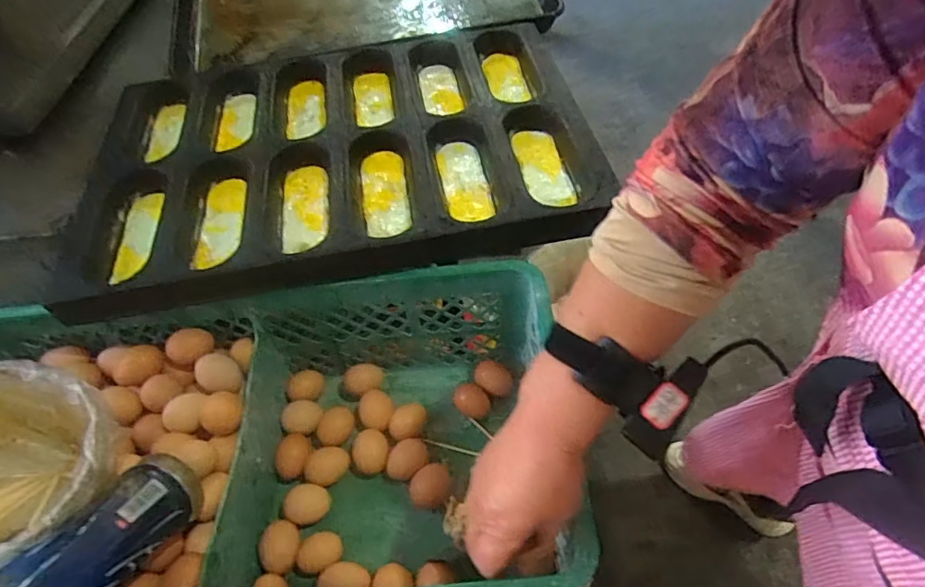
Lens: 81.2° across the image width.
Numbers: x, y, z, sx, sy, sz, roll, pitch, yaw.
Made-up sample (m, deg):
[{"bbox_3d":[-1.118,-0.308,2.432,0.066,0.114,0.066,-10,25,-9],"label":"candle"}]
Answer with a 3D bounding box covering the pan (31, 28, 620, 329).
[{"bbox_3d":[-0.157,-0.181,0.676,0.598,0.045,0.401,-10,51,-3],"label":"pan"}]

